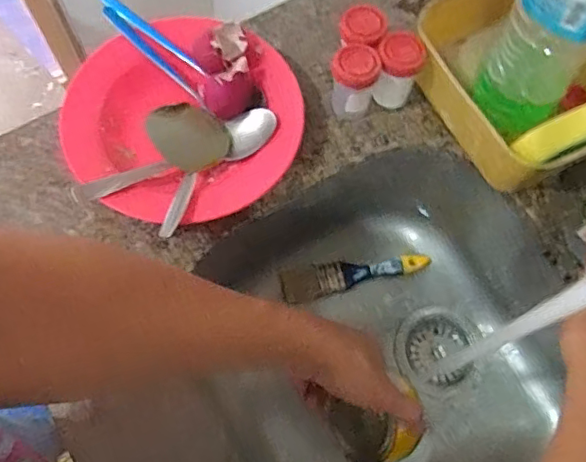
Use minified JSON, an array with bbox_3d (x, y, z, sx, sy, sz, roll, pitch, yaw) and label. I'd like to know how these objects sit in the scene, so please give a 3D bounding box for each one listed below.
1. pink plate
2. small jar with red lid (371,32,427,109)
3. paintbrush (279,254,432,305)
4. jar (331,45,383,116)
[{"bbox_3d":[-0.098,-0.107,0.534,0.208,0.051,0.193,0,68,-1],"label":"pink plate"},{"bbox_3d":[0.100,-0.152,0.547,0.040,0.071,0.043,0,68,-1],"label":"small jar with red lid"},{"bbox_3d":[0.078,0.053,0.721,0.186,0.020,0.042,-13,69,-6],"label":"paintbrush"},{"bbox_3d":[0.057,-0.138,0.538,0.043,0.072,0.040,11,68,3],"label":"jar"}]

